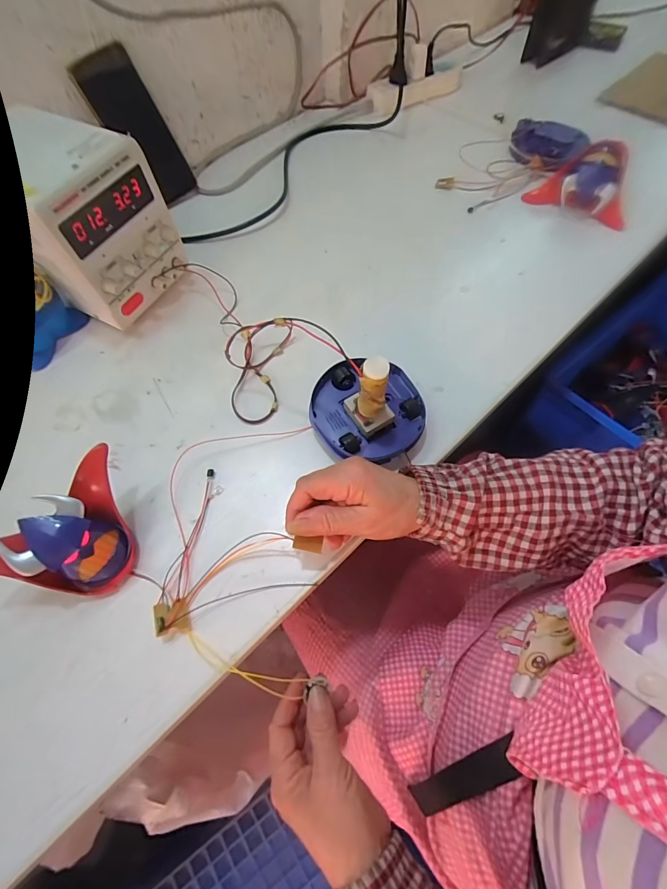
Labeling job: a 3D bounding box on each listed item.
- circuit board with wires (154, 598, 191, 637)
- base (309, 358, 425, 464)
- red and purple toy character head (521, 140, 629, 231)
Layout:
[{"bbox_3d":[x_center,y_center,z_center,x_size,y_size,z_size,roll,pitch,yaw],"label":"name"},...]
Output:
[{"bbox_3d":[-0.131,0.139,0.314,0.025,0.006,0.025,-5,57,-24],"label":"circuit board with wires"},{"bbox_3d":[0.033,-0.031,0.383,0.108,0.032,0.098,5,65,4],"label":"base"},{"bbox_3d":[0.341,-0.360,0.523,0.128,0.059,0.075,19,66,11],"label":"red and purple toy character head"}]

